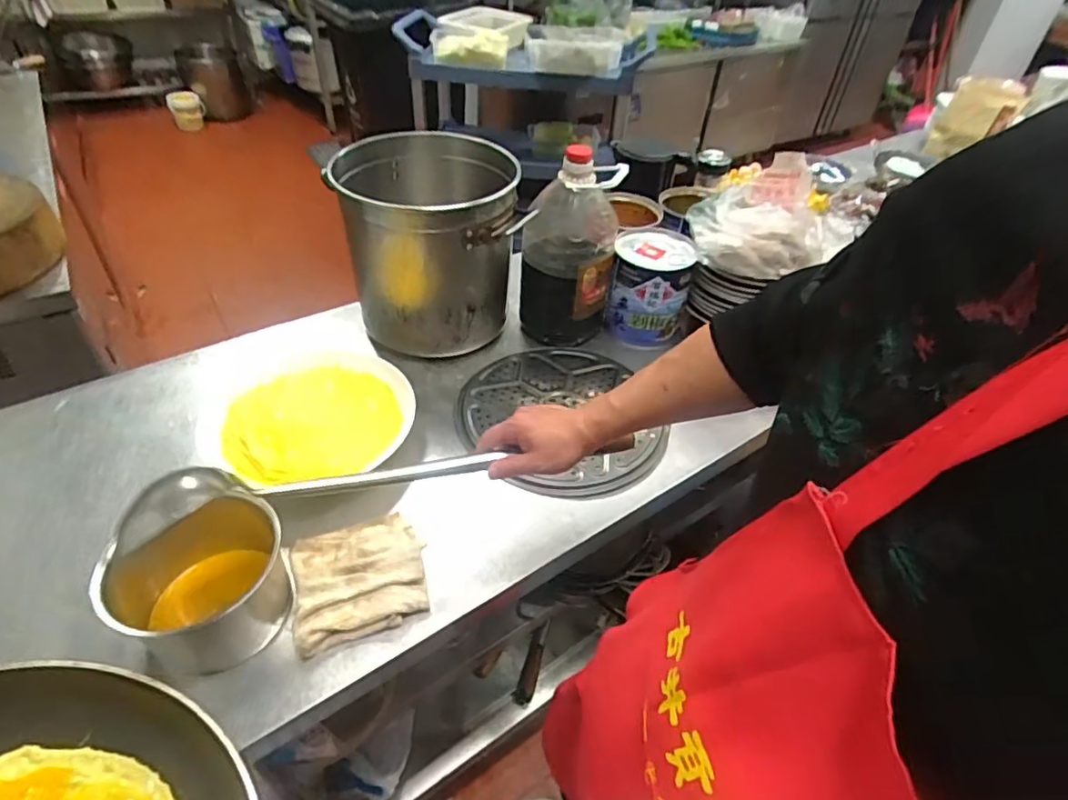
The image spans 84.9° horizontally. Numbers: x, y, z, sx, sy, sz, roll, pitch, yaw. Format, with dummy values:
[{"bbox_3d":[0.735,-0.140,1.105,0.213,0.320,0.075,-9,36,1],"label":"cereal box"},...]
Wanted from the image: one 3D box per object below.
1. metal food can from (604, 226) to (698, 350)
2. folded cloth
[{"bbox_3d":[0.218,-0.211,1.107,0.142,0.163,0.170,14,44,12],"label":"metal food can"},{"bbox_3d":[-0.214,0.215,0.717,0.155,0.026,0.150,-15,45,-18],"label":"folded cloth"}]

